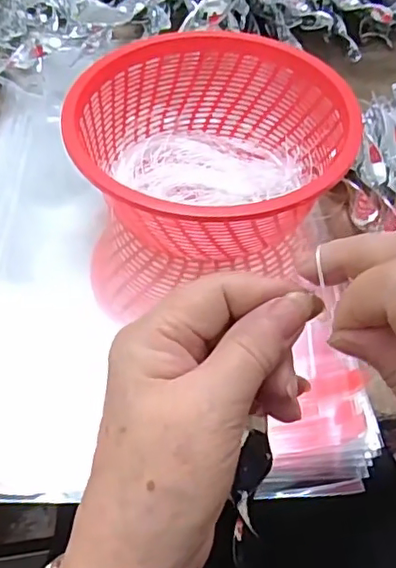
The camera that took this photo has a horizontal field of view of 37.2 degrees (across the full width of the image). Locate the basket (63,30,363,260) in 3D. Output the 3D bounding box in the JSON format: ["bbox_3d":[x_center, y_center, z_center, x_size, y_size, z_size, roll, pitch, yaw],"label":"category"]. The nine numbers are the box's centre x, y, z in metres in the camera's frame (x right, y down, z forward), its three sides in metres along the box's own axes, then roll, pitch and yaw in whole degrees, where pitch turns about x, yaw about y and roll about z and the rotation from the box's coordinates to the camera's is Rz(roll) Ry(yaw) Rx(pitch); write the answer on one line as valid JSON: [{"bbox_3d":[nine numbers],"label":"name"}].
[{"bbox_3d":[0.007,-0.091,0.400,0.171,0.074,0.169,0,53,0],"label":"basket"}]

